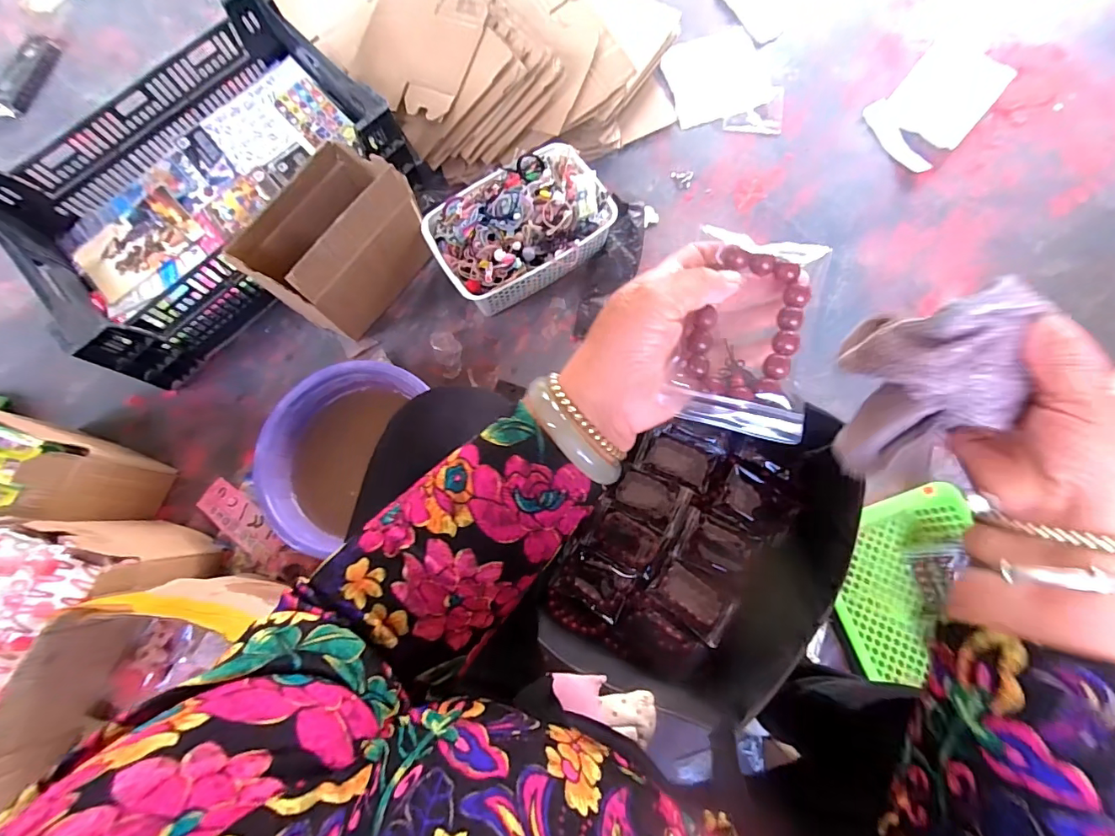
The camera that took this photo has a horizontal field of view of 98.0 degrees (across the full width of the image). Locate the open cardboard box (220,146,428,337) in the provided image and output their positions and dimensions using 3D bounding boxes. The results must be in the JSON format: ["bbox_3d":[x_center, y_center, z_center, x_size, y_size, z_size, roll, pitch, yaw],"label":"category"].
[{"bbox_3d":[-0.349,-0.273,0.781,0.146,0.220,0.247,37,79,10],"label":"open cardboard box"}]

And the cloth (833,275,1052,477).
[{"bbox_3d":[0.230,-0.018,0.313,0.058,0.129,0.086,7,75,4],"label":"cloth"}]

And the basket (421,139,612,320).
[{"bbox_3d":[-0.067,-0.329,0.821,0.291,0.104,0.199,-31,77,-5],"label":"basket"}]

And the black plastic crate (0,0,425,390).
[{"bbox_3d":[-0.604,-0.408,0.835,0.588,0.166,0.418,-41,78,-7],"label":"black plastic crate"}]

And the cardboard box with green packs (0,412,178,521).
[{"bbox_3d":[-0.796,0.084,0.721,0.282,0.198,0.153,12,77,5],"label":"cardboard box with green packs"}]

